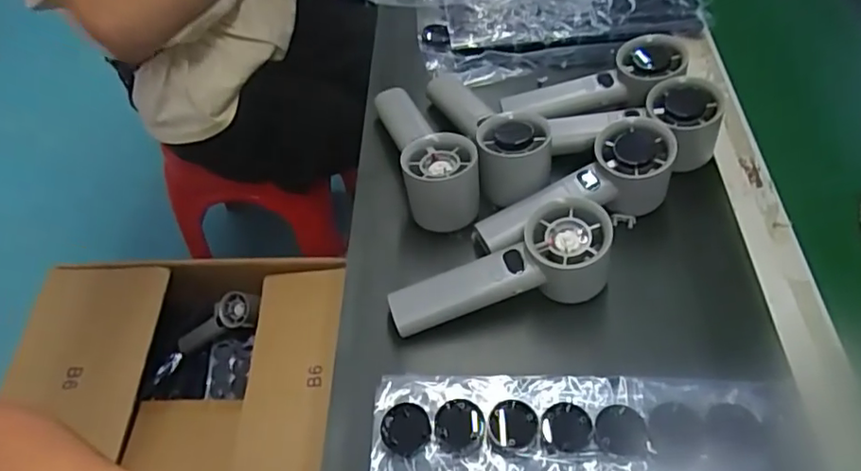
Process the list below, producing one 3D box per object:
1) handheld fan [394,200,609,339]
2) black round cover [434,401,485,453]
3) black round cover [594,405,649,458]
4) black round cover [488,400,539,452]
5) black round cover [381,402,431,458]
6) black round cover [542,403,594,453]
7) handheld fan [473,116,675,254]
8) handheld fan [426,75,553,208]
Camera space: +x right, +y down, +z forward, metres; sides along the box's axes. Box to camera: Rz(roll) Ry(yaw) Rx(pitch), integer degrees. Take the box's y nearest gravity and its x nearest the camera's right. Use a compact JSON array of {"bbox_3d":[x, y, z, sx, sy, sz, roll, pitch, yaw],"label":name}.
[{"bbox_3d":[0.048,0.027,0.414,0.155,0.047,0.056,-21,57,1],"label":"handheld fan"},{"bbox_3d":[0.018,0.116,0.357,0.028,0.011,0.030,0,54,0],"label":"black round cover"},{"bbox_3d":[0.112,0.115,0.348,0.030,0.004,0.030,0,54,0],"label":"black round cover"},{"bbox_3d":[0.050,0.113,0.350,0.028,0.007,0.032,2,54,1],"label":"black round cover"},{"bbox_3d":[-0.015,0.119,0.359,0.030,0.004,0.030,-5,65,10],"label":"black round cover"},{"bbox_3d":[0.081,0.113,0.348,0.028,0.004,0.029,0,54,0],"label":"black round cover"},{"bbox_3d":[0.114,-0.036,0.451,0.148,0.056,0.057,-23,58,1],"label":"handheld fan"},{"bbox_3d":[0.043,-0.093,0.505,0.060,0.053,0.172,-12,39,-14],"label":"handheld fan"}]

